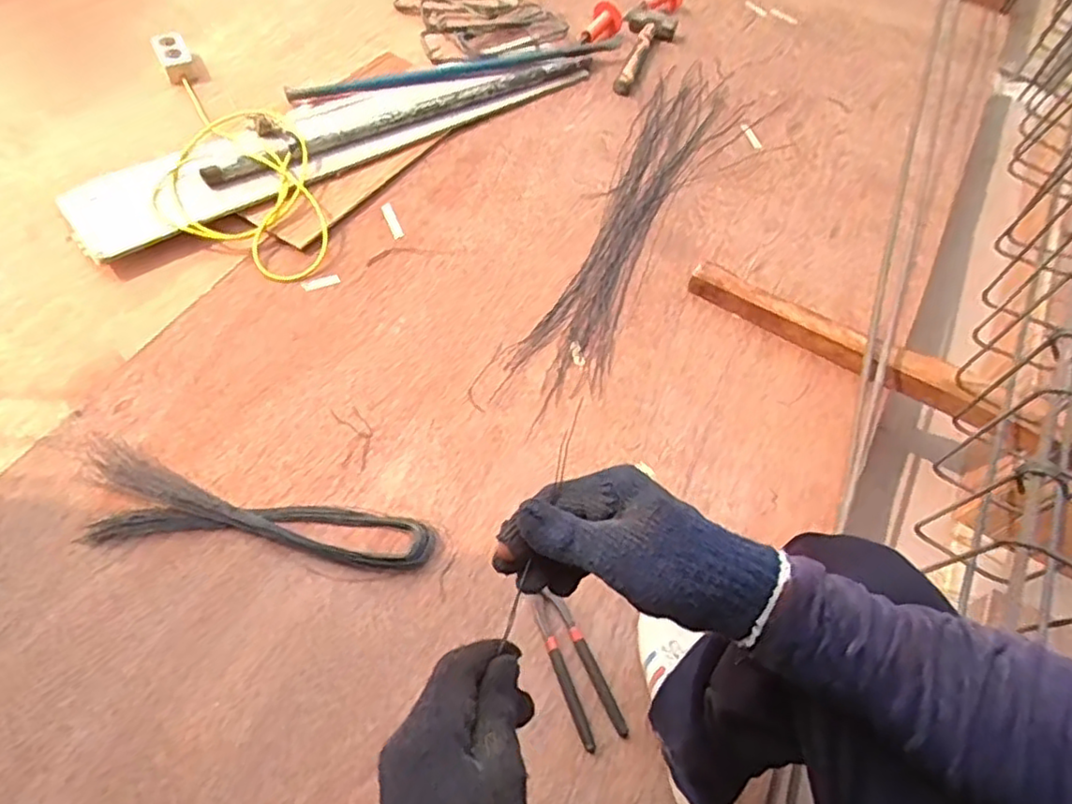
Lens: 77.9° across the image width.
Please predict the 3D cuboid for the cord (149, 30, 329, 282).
[{"bbox_3d":[-0.552,-0.490,1.204,0.238,0.063,0.645,-14,58,-14],"label":"cord"}]

